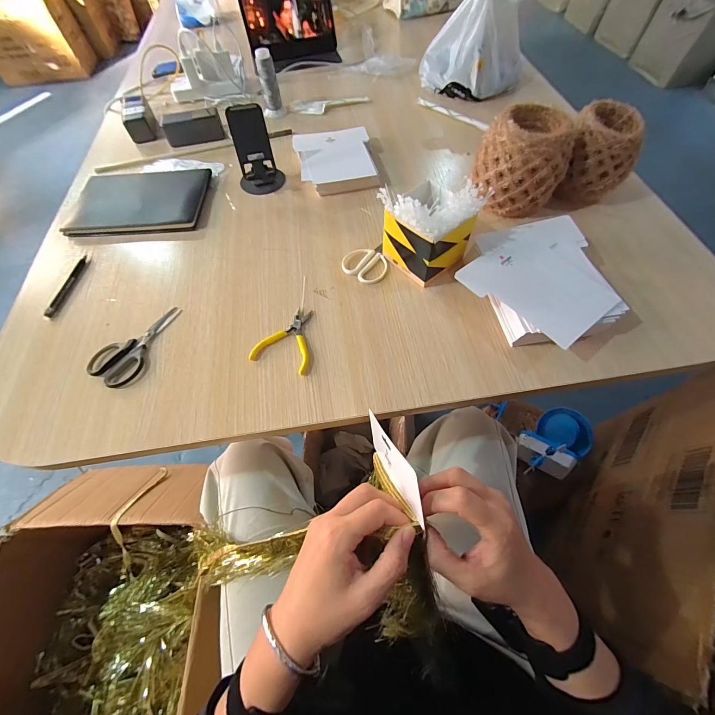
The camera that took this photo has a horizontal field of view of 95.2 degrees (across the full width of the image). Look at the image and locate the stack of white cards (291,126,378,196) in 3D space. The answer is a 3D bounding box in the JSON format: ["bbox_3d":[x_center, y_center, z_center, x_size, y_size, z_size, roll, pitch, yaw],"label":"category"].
[{"bbox_3d":[-0.049,-0.426,0.704,0.162,0.038,0.191,-10,61,-4],"label":"stack of white cards"}]

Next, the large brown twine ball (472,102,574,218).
[{"bbox_3d":[0.287,-0.343,0.587,0.153,0.144,0.122,23,64,14],"label":"large brown twine ball"}]

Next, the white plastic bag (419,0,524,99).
[{"bbox_3d":[0.286,-0.790,0.805,0.188,0.201,0.209,-30,64,-15],"label":"white plastic bag"}]

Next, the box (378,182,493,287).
[{"bbox_3d":[0.112,-0.198,0.514,0.117,0.135,0.108,-35,66,-17],"label":"box"}]

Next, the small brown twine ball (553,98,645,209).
[{"bbox_3d":[0.433,-0.367,0.596,0.121,0.127,0.122,22,63,13],"label":"small brown twine ball"}]

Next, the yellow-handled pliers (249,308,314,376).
[{"bbox_3d":[-0.100,-0.032,0.499,0.087,0.010,0.109,18,62,11],"label":"yellow-handled pliers"}]

